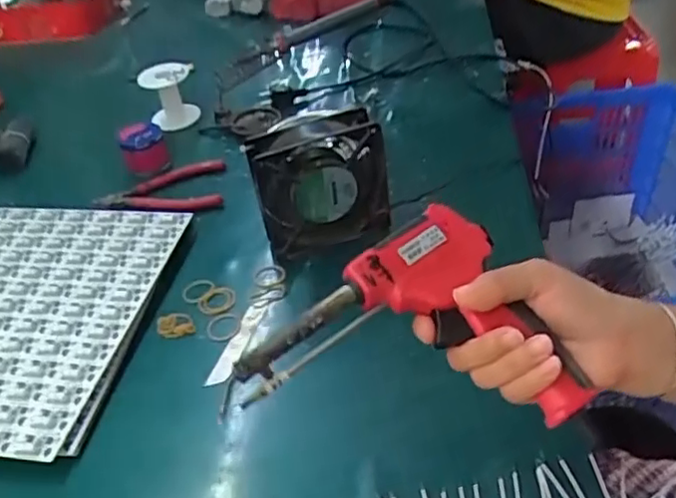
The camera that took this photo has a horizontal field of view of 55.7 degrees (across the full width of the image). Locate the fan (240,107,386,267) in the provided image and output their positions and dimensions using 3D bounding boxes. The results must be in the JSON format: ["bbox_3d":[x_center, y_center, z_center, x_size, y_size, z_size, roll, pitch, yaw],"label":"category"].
[{"bbox_3d":[-0.014,-0.061,0.595,0.121,0.130,0.031,-8,38,-7],"label":"fan"}]

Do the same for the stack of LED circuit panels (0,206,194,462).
[{"bbox_3d":[-0.313,0.058,0.595,0.279,0.018,0.290,1,42,10],"label":"stack of LED circuit panels"}]

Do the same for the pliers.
[{"bbox_3d":[-0.208,-0.066,0.737,0.152,0.024,0.103,-9,38,-8],"label":"pliers"}]

